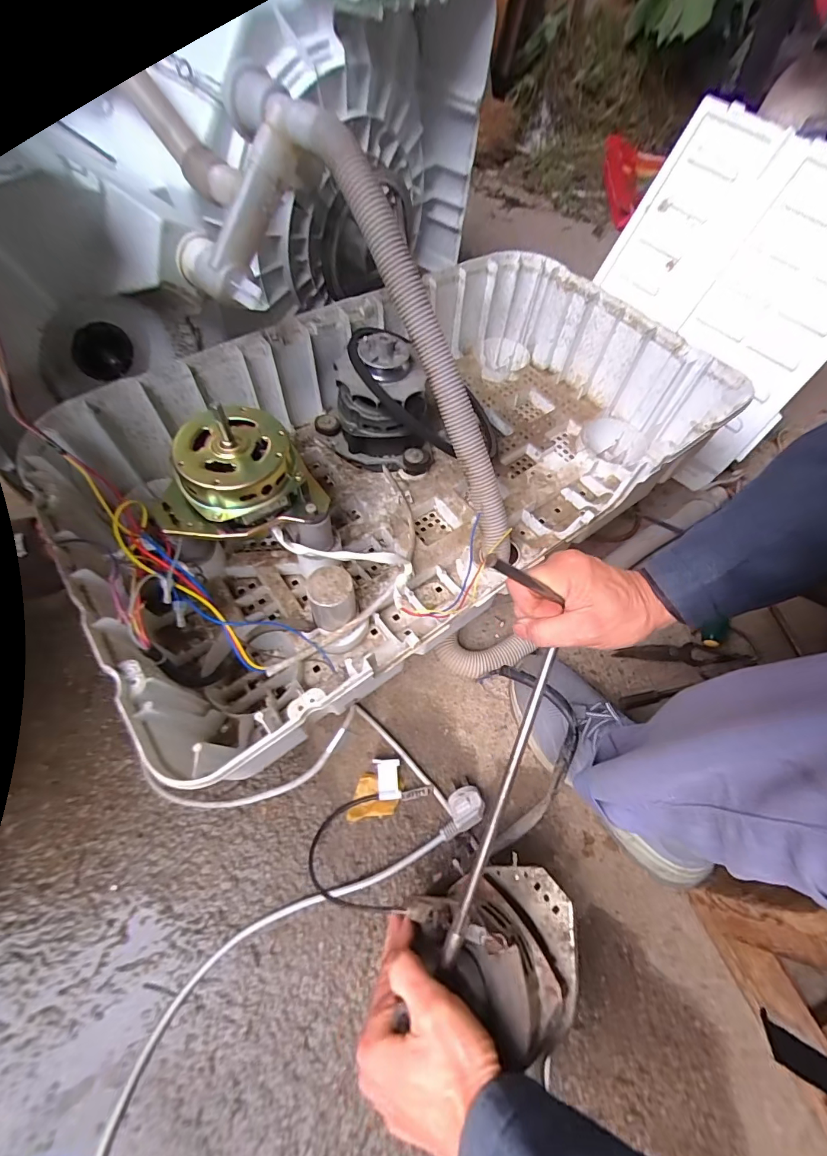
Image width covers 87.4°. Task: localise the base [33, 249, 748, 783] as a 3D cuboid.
[{"bbox_3d":[-0.005,-0.155,0.543,0.737,0.195,0.423,-33,69,-21],"label":"base"}]

